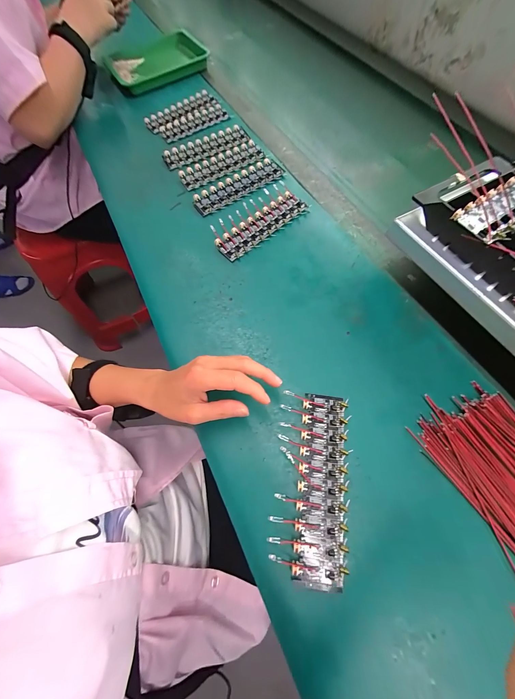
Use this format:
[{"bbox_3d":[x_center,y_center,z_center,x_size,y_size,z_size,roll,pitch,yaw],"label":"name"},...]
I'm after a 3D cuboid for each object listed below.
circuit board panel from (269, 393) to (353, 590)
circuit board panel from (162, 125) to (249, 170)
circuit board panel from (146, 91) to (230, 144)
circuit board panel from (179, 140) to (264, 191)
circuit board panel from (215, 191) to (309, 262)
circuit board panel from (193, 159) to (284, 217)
[{"bbox_3d":[0.052,0.124,0.247,0.067,0.016,0.162,7,67,4],"label":"circuit board panel"},{"bbox_3d":[-0.096,-0.375,0.473,0.154,0.008,0.061,-24,68,-9],"label":"circuit board panel"},{"bbox_3d":[-0.142,-0.467,0.514,0.147,0.010,0.106,-28,69,-11],"label":"circuit board panel"},{"bbox_3d":[-0.062,-0.326,0.452,0.151,0.006,0.061,-33,70,-13],"label":"circuit board panel"},{"bbox_3d":[0.007,-0.188,0.389,0.151,0.009,0.047,-41,72,-15],"label":"circuit board panel"},{"bbox_3d":[-0.033,-0.276,0.430,0.159,0.006,0.053,-30,69,-12],"label":"circuit board panel"}]

